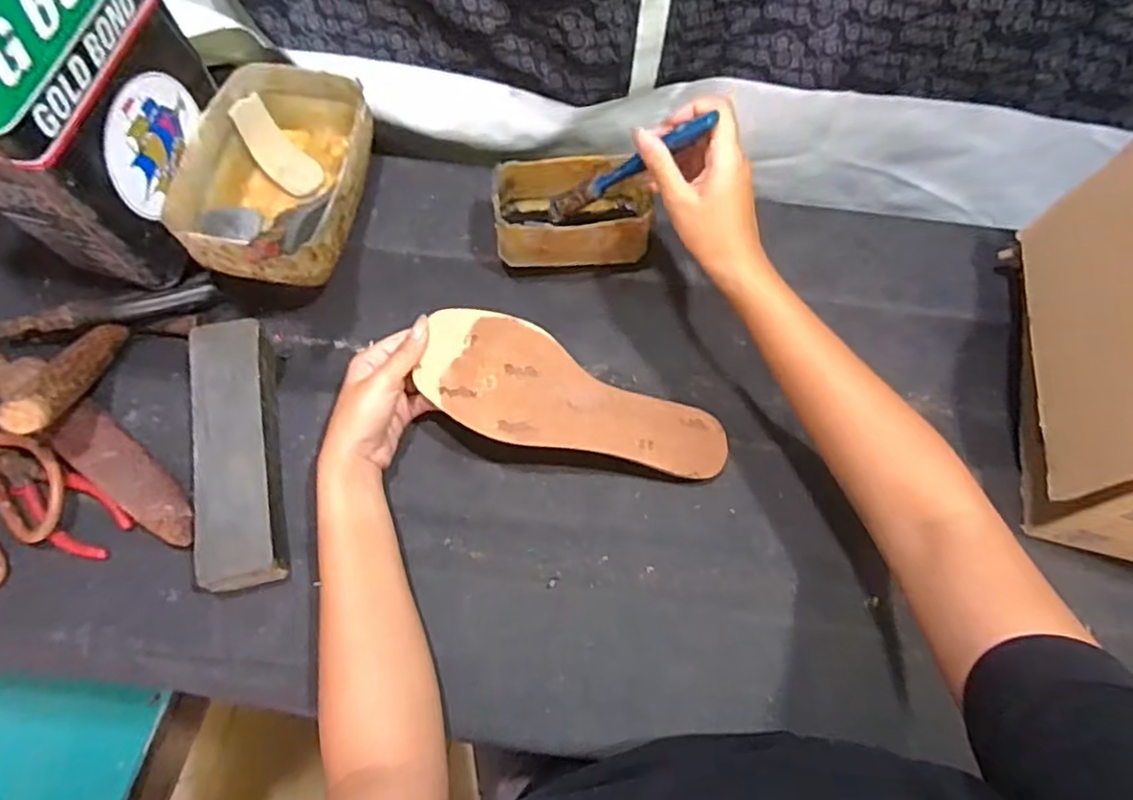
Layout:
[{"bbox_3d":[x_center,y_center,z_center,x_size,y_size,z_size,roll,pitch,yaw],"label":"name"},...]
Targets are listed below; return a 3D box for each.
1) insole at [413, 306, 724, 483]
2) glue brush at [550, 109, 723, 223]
[{"bbox_3d":[0.009,0.004,0.473,0.229,0.024,0.082,20,65,-5],"label":"insole"},{"bbox_3d":[0.042,-0.168,0.482,0.015,0.154,0.017,33,60,-32],"label":"glue brush"}]

